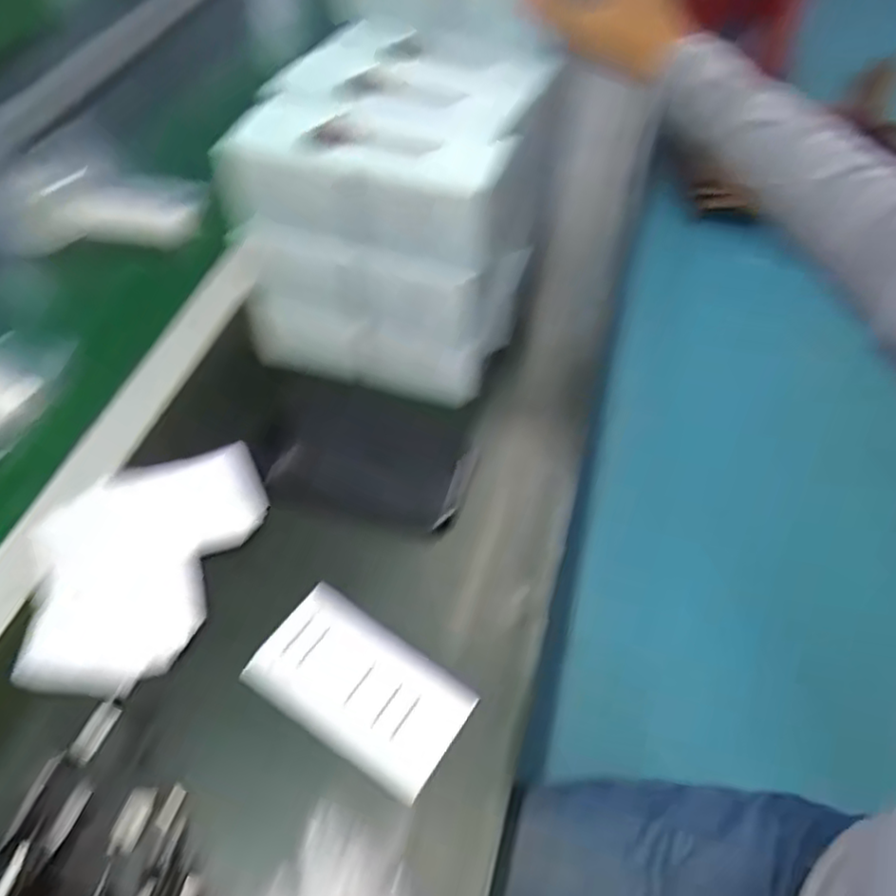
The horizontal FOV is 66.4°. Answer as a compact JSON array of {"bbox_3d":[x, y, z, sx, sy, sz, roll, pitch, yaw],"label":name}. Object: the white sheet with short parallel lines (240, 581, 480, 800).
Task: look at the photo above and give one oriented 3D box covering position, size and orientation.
[{"bbox_3d":[-0.049,0.133,0.388,0.119,0.007,0.071,27,56,22],"label":"white sheet with short parallel lines"}]

